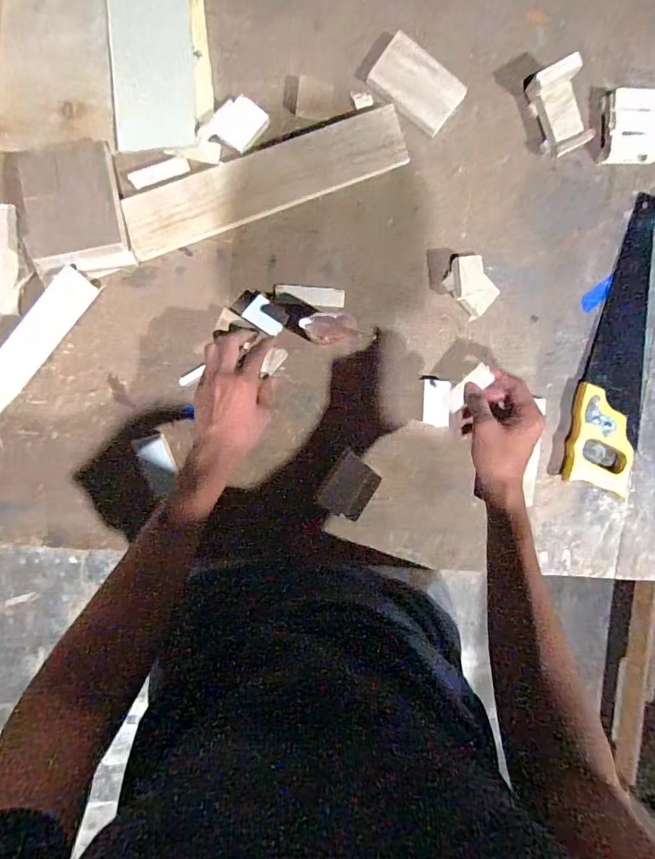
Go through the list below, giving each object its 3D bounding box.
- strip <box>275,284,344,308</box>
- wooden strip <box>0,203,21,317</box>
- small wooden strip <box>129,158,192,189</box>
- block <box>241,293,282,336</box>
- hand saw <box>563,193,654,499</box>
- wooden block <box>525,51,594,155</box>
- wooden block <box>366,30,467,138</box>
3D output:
[{"bbox_3d":[-0.023,-0.174,0.603,0.089,0.005,0.025,2,96,-6],"label":"strip"},{"bbox_3d":[-0.389,-0.206,0.564,0.023,0.006,0.129,3,96,-6],"label":"wooden strip"},{"bbox_3d":[-0.208,-0.317,0.573,0.072,0.004,0.020,-21,98,-3],"label":"small wooden strip"},{"bbox_3d":[-0.078,-0.145,0.594,0.050,0.010,0.035,33,92,-8],"label":"block"},{"bbox_3d":[0.409,-0.116,0.643,0.101,0.022,0.401,8,95,-6],"label":"hand saw"},{"bbox_3d":[0.298,-0.411,0.596,0.057,0.044,0.105,-22,98,-3],"label":"wooden block"},{"bbox_3d":[0.113,-0.436,0.592,0.111,0.018,0.075,36,91,-8],"label":"wooden block"}]

